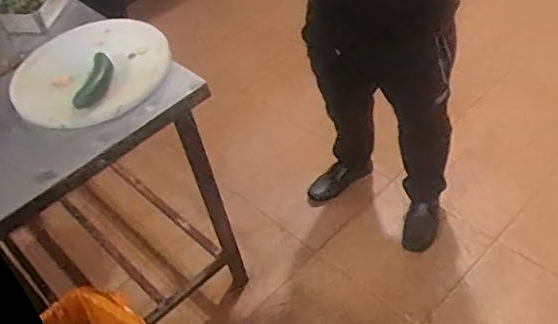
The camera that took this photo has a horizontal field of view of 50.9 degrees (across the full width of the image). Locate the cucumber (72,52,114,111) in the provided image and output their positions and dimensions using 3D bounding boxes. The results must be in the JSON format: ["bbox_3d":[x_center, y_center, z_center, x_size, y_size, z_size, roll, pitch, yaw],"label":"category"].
[{"bbox_3d":[-0.412,-0.174,1.319,0.058,0.035,0.168,-3,46,7],"label":"cucumber"}]

